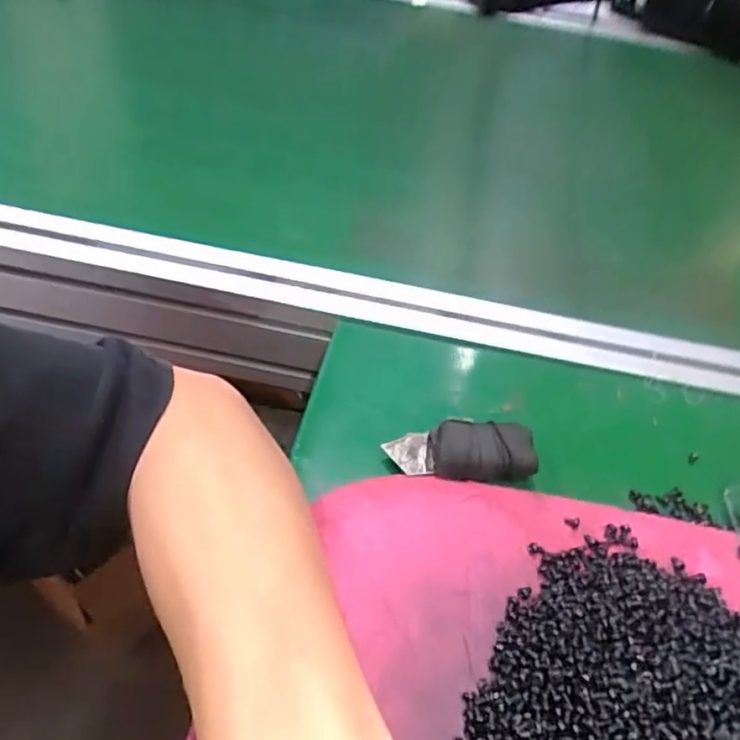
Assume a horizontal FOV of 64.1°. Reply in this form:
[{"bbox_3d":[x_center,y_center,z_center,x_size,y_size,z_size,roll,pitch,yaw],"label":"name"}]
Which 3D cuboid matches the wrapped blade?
[{"bbox_3d":[0.044,0.039,0.283,0.068,0.011,0.028,1,49,-9],"label":"wrapped blade"}]

